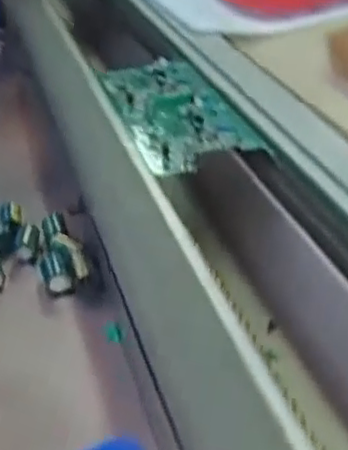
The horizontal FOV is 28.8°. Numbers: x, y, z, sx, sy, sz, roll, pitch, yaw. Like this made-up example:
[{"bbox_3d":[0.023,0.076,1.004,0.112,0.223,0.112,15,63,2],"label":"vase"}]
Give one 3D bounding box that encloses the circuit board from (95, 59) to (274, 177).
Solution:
[{"bbox_3d":[-0.006,-0.112,0.593,0.092,0.017,0.234,-9,33,-13],"label":"circuit board"}]

